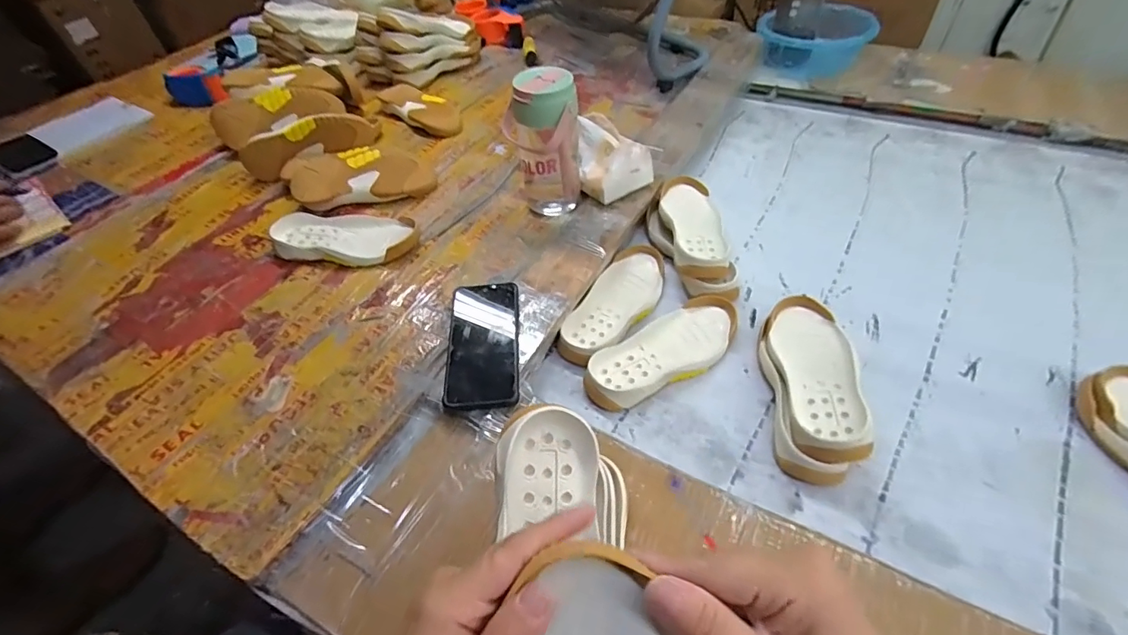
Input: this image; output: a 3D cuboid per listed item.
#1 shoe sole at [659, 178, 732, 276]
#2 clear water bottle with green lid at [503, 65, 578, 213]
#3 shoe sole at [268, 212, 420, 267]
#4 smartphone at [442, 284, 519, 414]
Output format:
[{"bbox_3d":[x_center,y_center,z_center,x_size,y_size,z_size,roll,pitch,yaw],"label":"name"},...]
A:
[{"bbox_3d":[0.181,-0.138,0.716,0.074,0.022,0.217,-3,48,3],"label":"shoe sole"},{"bbox_3d":[-0.027,-0.228,0.692,0.095,0.184,0.099,-4,48,2],"label":"clear water bottle with green lid"},{"bbox_3d":[-0.310,-0.115,0.718,0.209,0.028,0.090,3,49,8],"label":"shoe sole"},{"bbox_3d":[-0.090,0.026,0.567,0.078,0.010,0.172,-2,47,-2],"label":"smartphone"}]

